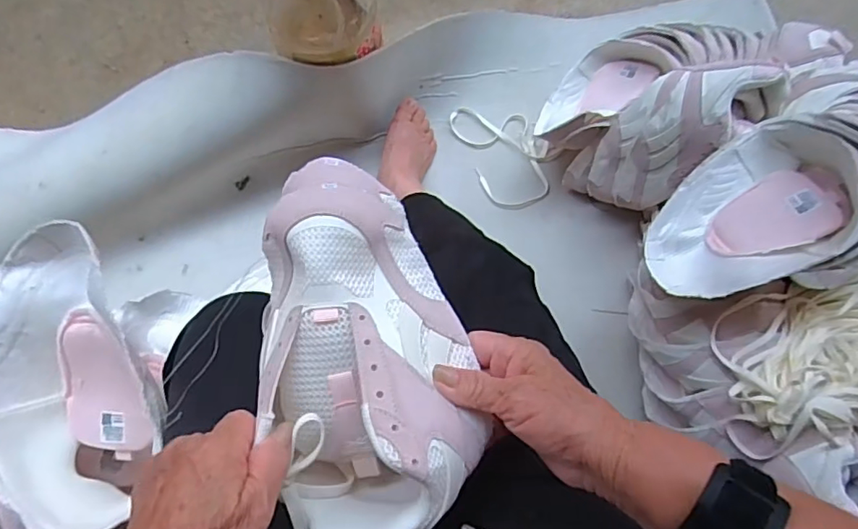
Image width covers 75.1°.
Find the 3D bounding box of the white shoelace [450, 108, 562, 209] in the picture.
[{"bbox_3d":[0.125,-0.182,0.887,0.128,0.009,0.200,-23,70,-6],"label":"white shoelace"}]

